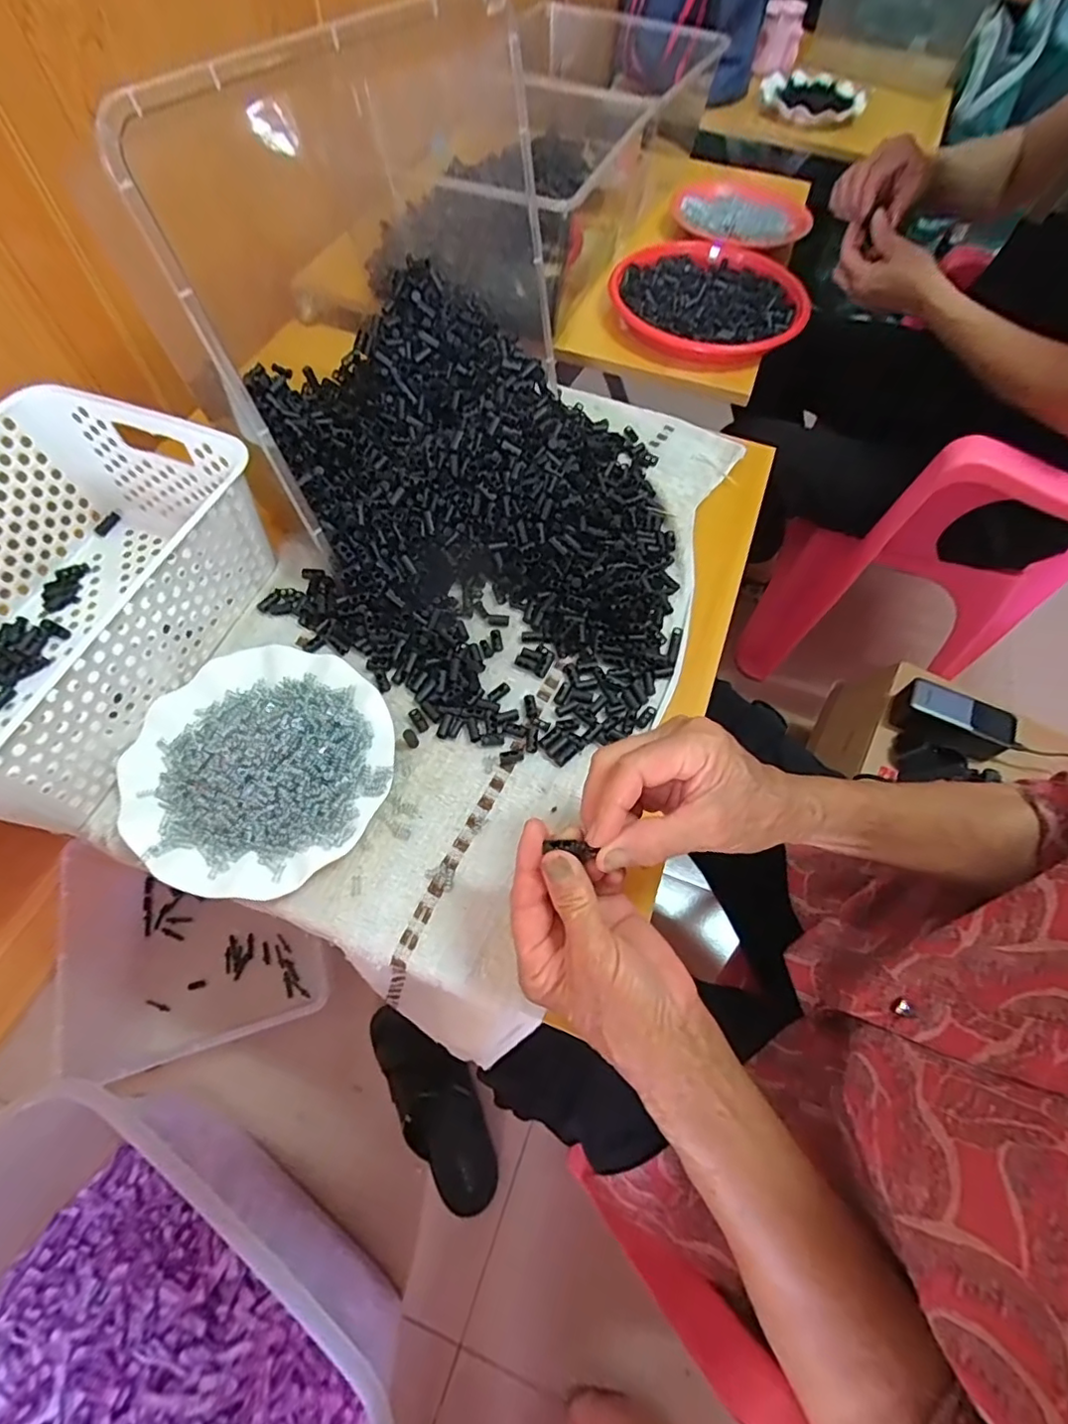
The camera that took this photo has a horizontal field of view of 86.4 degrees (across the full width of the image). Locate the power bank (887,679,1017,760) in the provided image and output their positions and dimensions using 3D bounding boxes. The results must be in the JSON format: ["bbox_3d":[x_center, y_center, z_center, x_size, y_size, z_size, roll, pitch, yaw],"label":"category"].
[{"bbox_3d":[0.553,0.007,0.753,0.135,0.052,0.060,23,64,9],"label":"power bank"}]

